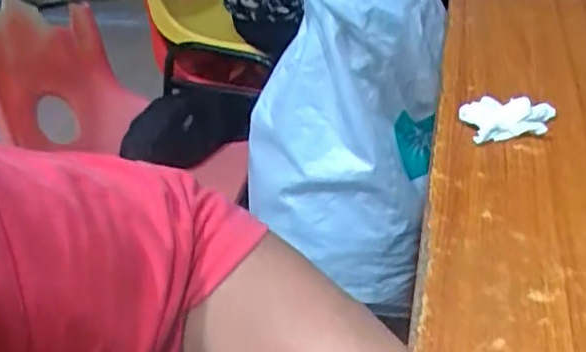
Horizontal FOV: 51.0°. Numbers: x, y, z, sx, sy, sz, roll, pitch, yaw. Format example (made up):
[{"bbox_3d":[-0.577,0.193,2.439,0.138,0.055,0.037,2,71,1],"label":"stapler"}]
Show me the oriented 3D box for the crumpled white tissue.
[{"bbox_3d":[0.182,-0.051,0.519,0.076,0.016,0.053,-5,36,-2],"label":"crumpled white tissue"}]

